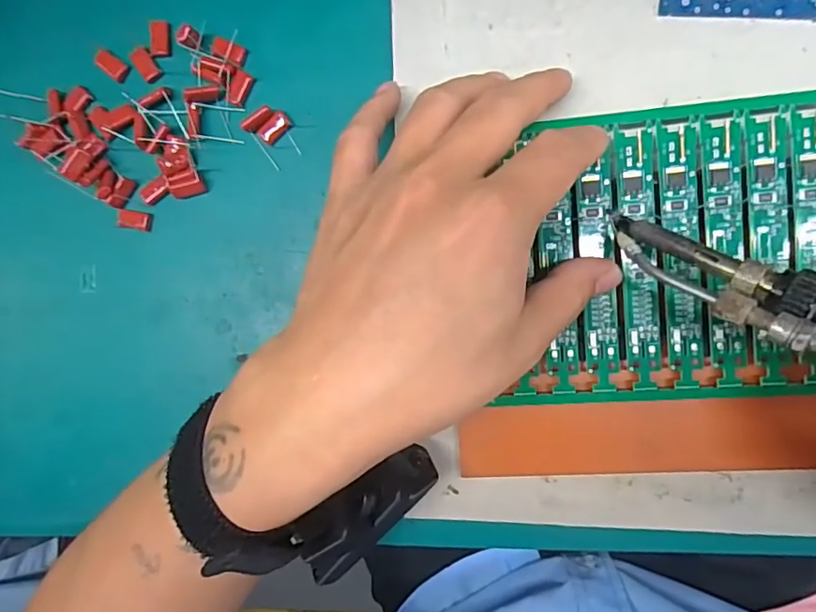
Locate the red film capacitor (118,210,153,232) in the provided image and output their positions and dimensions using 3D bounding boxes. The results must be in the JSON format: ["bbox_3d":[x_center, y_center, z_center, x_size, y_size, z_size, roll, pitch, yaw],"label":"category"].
[{"bbox_3d":[-0.136,-0.042,0.271,0.016,0.005,0.009,9,94,8],"label":"red film capacitor"}]

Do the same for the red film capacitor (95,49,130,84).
[{"bbox_3d":[-0.146,-0.118,0.266,0.017,0.004,0.010,37,98,6],"label":"red film capacitor"}]

